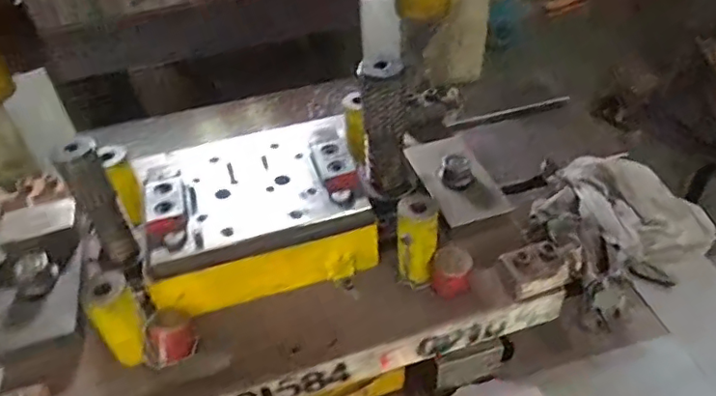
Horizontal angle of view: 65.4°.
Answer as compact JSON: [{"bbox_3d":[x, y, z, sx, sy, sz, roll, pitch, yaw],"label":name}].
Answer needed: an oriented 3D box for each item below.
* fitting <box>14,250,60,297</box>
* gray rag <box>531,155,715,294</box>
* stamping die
[{"bbox_3d":[-0.340,0.079,0.587,0.039,0.033,0.029,-35,50,-29],"label":"fitting"},{"bbox_3d":[0.372,0.028,0.775,0.201,0.075,0.188,-16,43,-11],"label":"gray rag"},{"bbox_3d":[-0.097,-0.003,0.575,0.345,0.170,0.258,-15,43,-11],"label":"stamping die"}]

